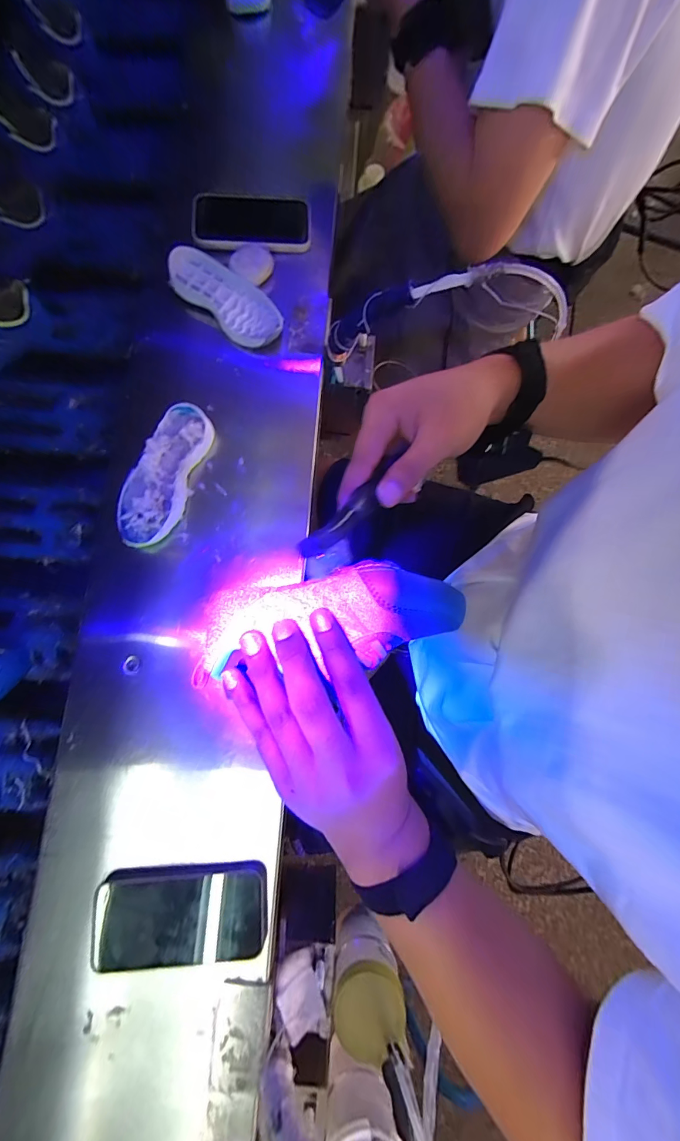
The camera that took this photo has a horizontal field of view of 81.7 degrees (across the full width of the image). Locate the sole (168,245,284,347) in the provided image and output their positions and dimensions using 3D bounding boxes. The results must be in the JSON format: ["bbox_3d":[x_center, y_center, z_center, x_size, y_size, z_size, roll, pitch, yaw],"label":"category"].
[{"bbox_3d":[-0.143,-0.353,0.506,0.163,0.030,0.073,41,82,-1],"label":"sole"}]

